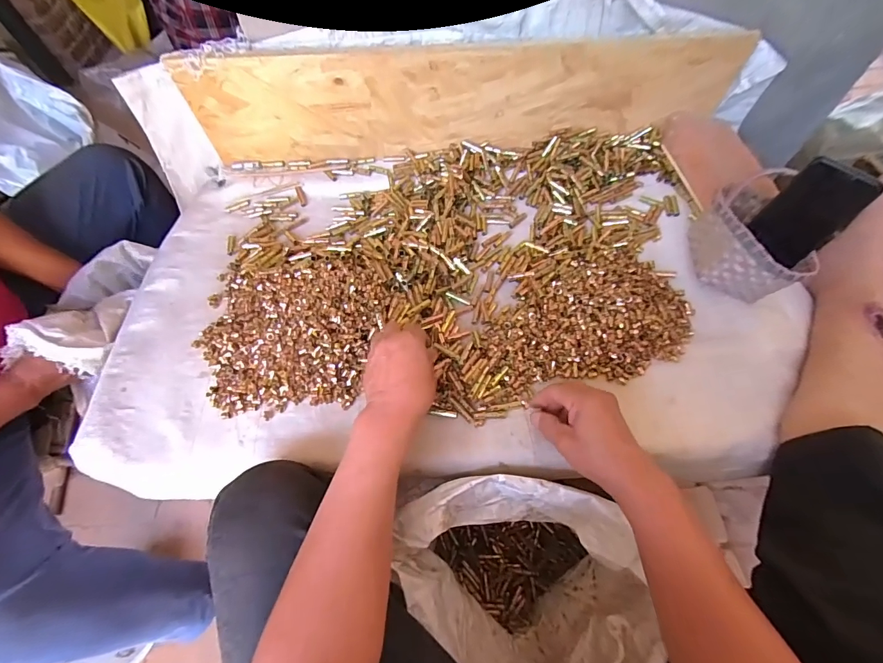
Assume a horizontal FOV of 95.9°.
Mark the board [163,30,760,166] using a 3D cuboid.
[{"bbox_3d":[0.027,-0.387,0.674,0.873,0.176,0.029,-2,61,1],"label":"board"}]

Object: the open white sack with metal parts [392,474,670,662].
[{"bbox_3d":[0.103,0.349,0.575,0.279,0.389,0.216,40,70,21],"label":"open white sack with metal parts"}]

